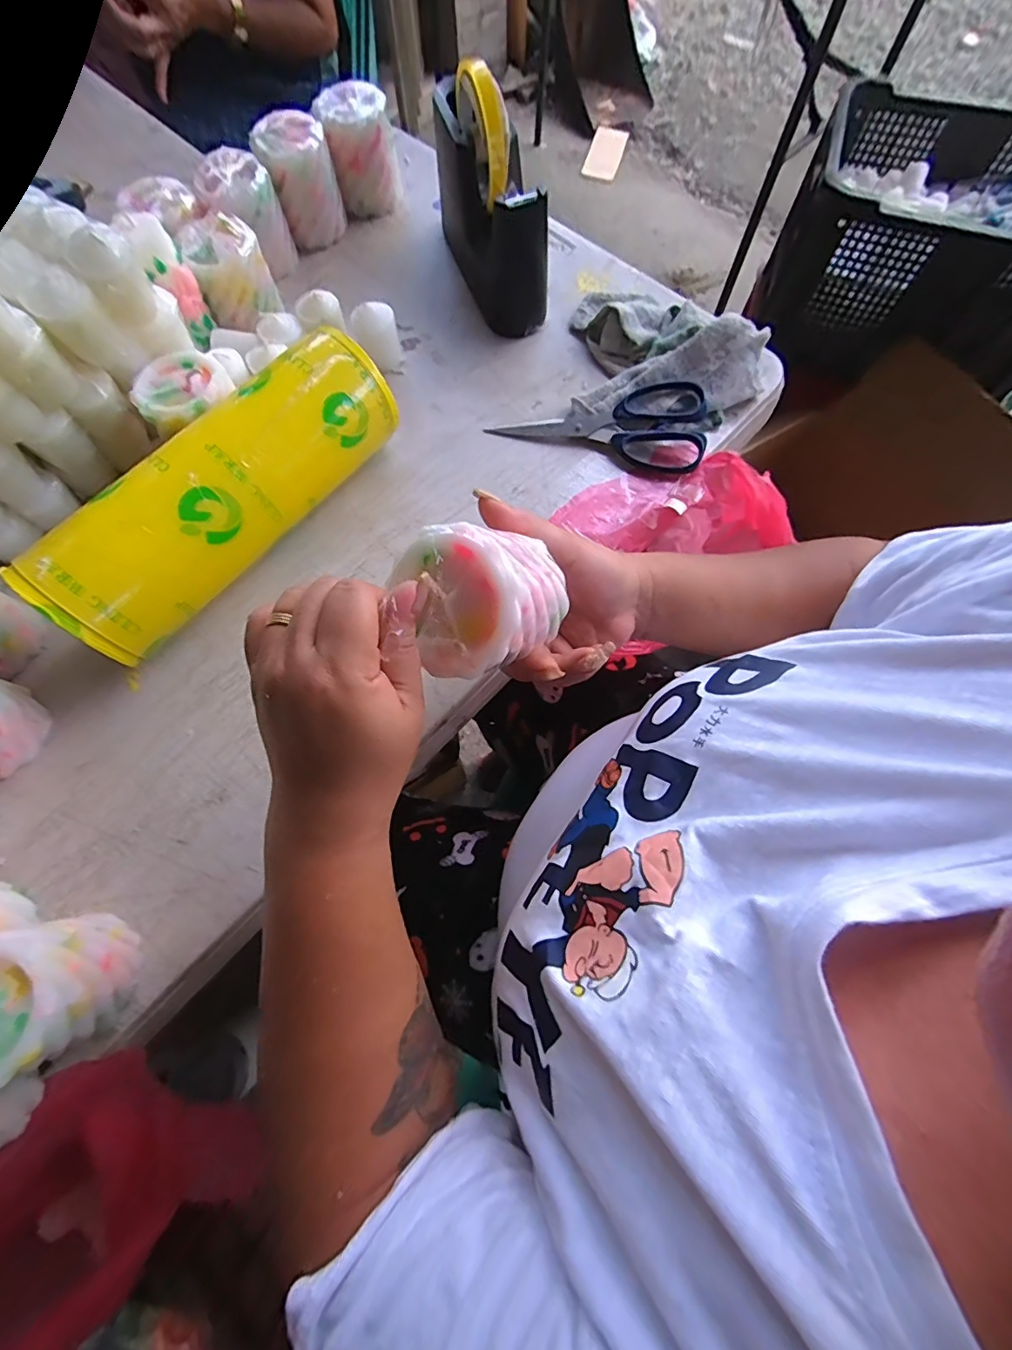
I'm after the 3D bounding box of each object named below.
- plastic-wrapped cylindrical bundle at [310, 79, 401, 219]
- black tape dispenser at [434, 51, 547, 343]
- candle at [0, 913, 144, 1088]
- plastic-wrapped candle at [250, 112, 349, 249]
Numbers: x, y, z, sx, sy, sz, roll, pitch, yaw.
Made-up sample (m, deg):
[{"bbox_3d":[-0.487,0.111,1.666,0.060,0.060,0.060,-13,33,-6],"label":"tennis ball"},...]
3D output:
[{"bbox_3d":[-0.147,-0.528,0.499,0.068,0.079,0.054,-4,72,-2],"label":"plastic-wrapped cylindrical bundle"},{"bbox_3d":[-0.016,-0.419,0.436,0.056,0.131,0.169,-19,73,-6],"label":"black tape dispenser"},{"bbox_3d":[-0.248,0.170,0.262,0.065,0.074,0.063,0,72,0],"label":"candle"},{"bbox_3d":[-0.199,-0.484,0.484,0.066,0.077,0.059,-9,72,-3],"label":"plastic-wrapped candle"}]

